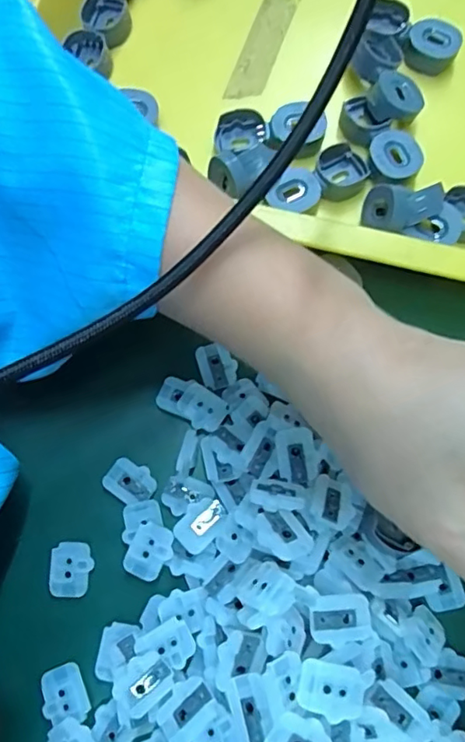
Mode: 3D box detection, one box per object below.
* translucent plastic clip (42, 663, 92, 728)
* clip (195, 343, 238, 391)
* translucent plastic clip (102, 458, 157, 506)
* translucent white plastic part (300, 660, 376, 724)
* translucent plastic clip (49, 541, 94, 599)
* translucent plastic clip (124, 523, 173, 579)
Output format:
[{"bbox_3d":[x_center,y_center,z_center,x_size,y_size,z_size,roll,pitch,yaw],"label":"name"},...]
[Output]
[{"bbox_3d":[-0.067,0.128,0.213,0.017,0.006,0.020,-22,73,-8],"label":"translucent plastic clip"},{"bbox_3d":[-0.007,-0.002,0.255,0.016,0.004,0.021,-19,73,-7],"label":"clip"},{"bbox_3d":[-0.045,0.049,0.241,0.022,0.005,0.017,35,74,10],"label":"translucent plastic clip"},{"bbox_3d":[0.036,0.109,0.185,0.026,0.005,0.018,12,72,3],"label":"translucent white plastic part"},{"bbox_3d":[-0.068,0.084,0.229,0.017,0.005,0.022,2,71,0],"label":"translucent plastic clip"},{"bbox_3d":[-0.034,0.075,0.228,0.017,0.008,0.021,20,72,5],"label":"translucent plastic clip"}]

